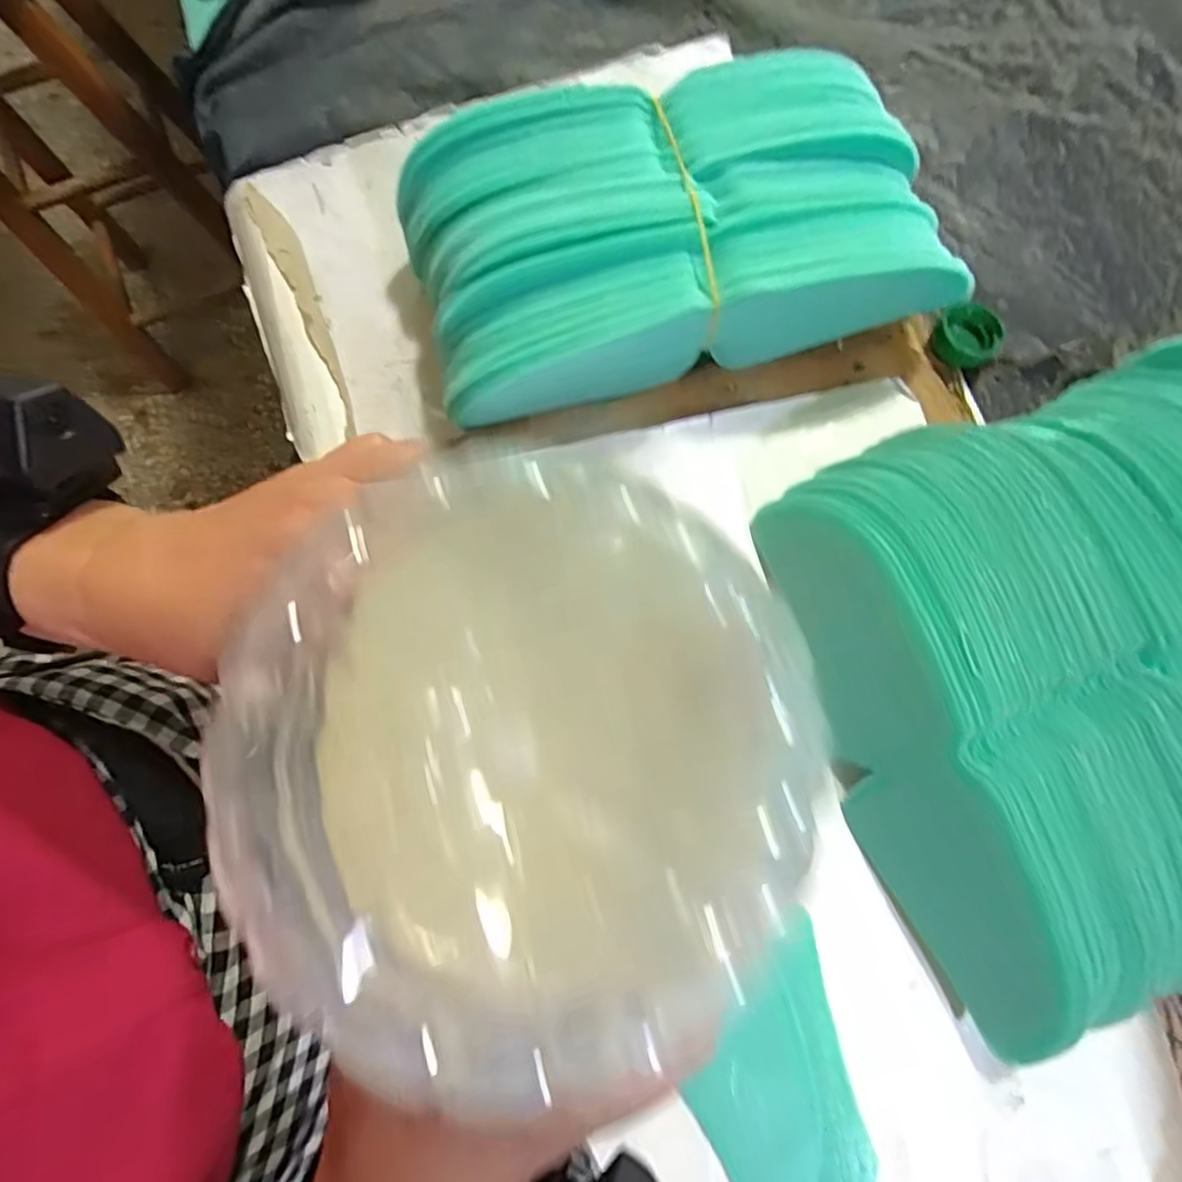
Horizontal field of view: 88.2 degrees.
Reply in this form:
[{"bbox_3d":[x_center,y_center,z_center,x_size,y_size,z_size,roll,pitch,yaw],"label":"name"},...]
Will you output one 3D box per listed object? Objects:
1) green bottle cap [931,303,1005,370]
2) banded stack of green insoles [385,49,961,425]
[{"bbox_3d":[0.192,-0.130,0.311,0.032,0.014,0.031,0,80,0],"label":"green bottle cap"},{"bbox_3d":[0.037,-0.160,0.286,0.227,0.063,0.119,-16,80,-3],"label":"banded stack of green insoles"}]

